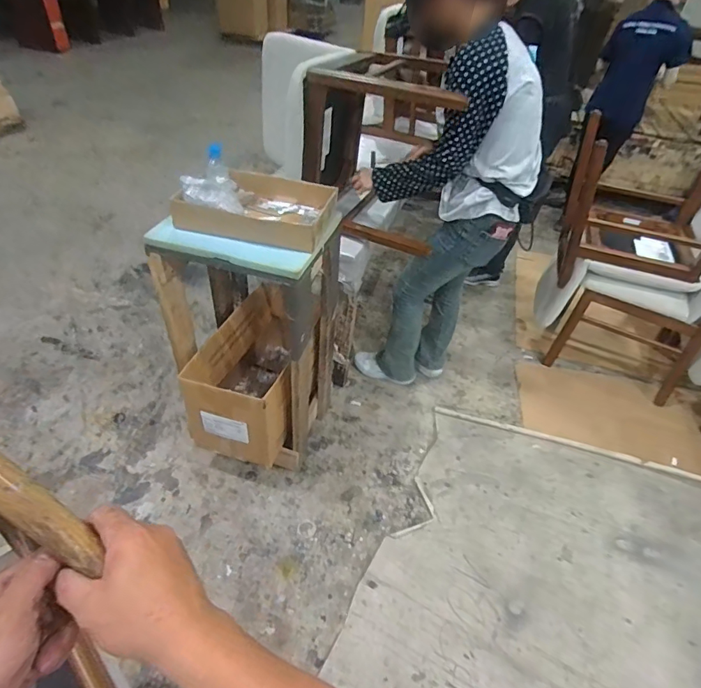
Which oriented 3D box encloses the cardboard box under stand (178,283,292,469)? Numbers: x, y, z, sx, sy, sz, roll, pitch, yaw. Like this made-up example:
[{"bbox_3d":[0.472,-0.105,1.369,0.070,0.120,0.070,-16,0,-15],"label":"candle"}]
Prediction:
[{"bbox_3d":[-0.307,0.100,1.564,0.308,0.323,0.532,13,43,8],"label":"cardboard box under stand"}]

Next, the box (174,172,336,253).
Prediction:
[{"bbox_3d":[-0.232,-0.350,1.176,0.369,0.079,0.286,14,43,9],"label":"box"}]

